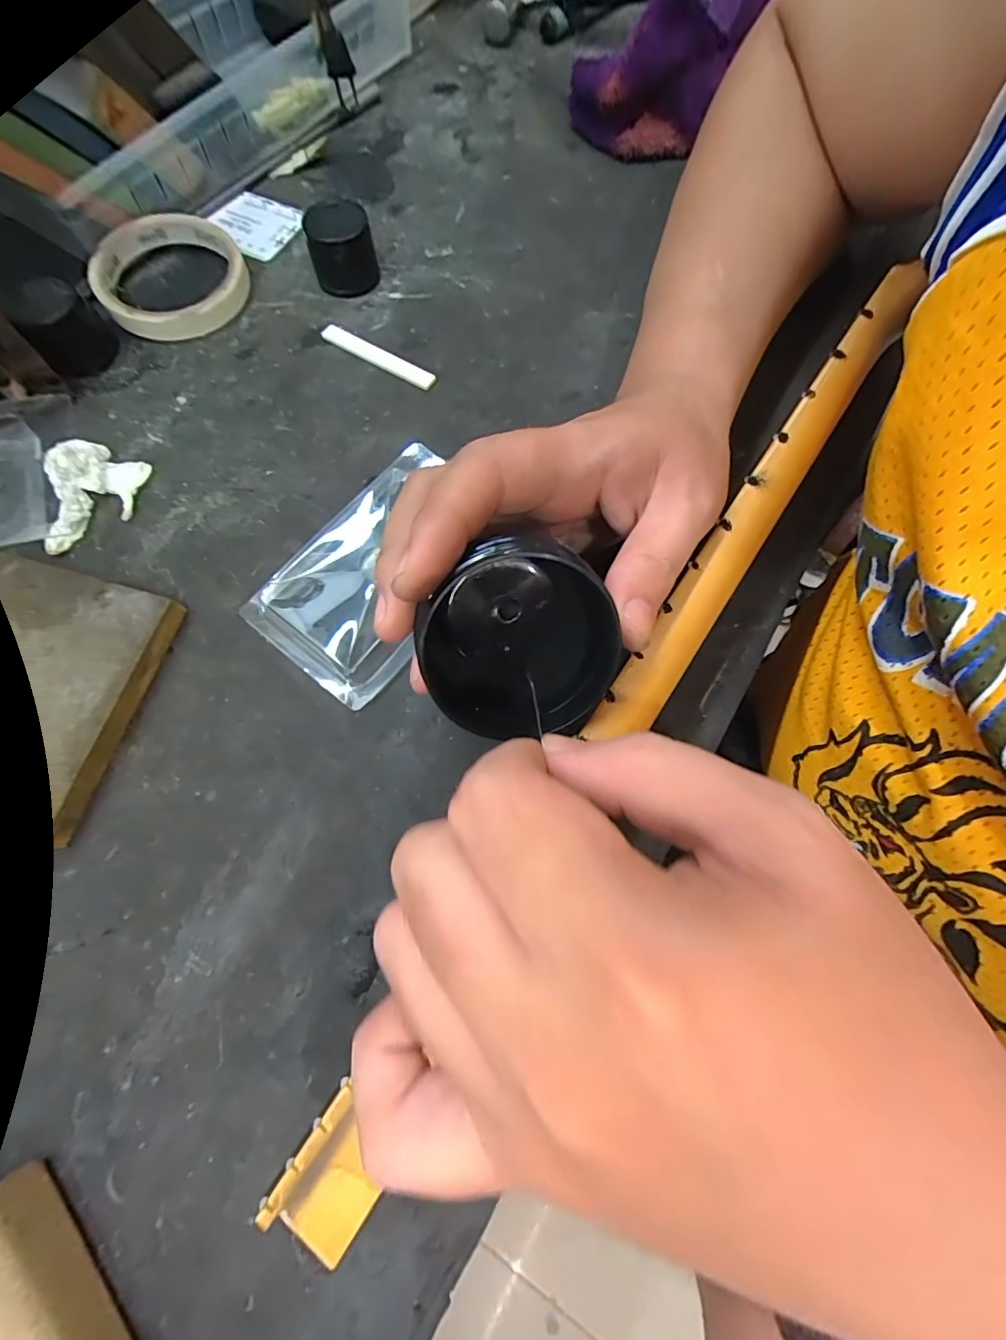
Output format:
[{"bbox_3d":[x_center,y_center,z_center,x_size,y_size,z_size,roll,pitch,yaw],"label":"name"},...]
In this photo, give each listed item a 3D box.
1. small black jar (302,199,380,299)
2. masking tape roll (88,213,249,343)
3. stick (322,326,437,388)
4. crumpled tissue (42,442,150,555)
[{"bbox_3d":[-0.102,-0.269,0.316,0.040,0.038,0.039,0,71,0],"label":"small black jar"},{"bbox_3d":[-0.214,-0.256,0.321,0.089,0.018,0.093,0,72,-1],"label":"masking tape roll"},{"bbox_3d":[-0.078,-0.194,0.308,0.080,0.006,0.010,30,74,10],"label":"stick"},{"bbox_3d":[-0.224,-0.098,0.270,0.050,0.015,0.059,-13,72,-5],"label":"crumpled tissue"}]

